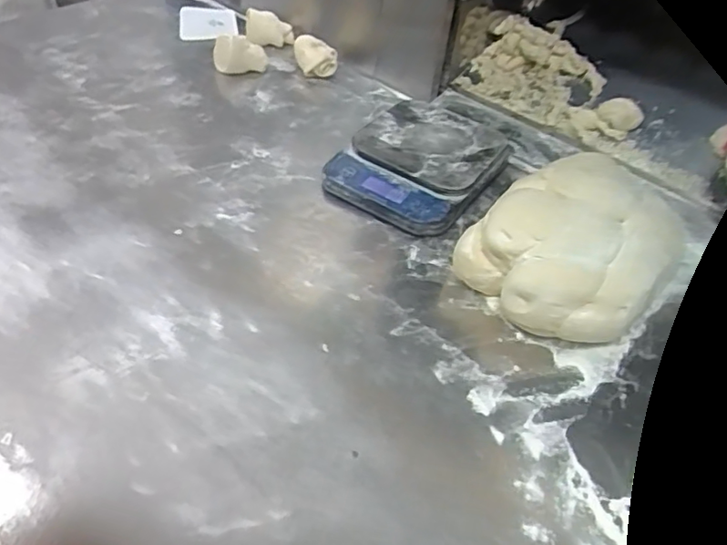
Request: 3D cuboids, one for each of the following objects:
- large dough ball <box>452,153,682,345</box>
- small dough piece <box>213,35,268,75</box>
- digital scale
[{"bbox_3d":[0.206,-0.031,0.565,0.166,0.077,0.231,37,52,27],"label":"large dough ball"},{"bbox_3d":[-0.171,-0.297,0.804,0.079,0.039,0.046,8,45,2],"label":"small dough piece"},{"bbox_3d":[0.063,-0.125,0.669,0.154,0.033,0.197,26,48,19],"label":"digital scale"}]

